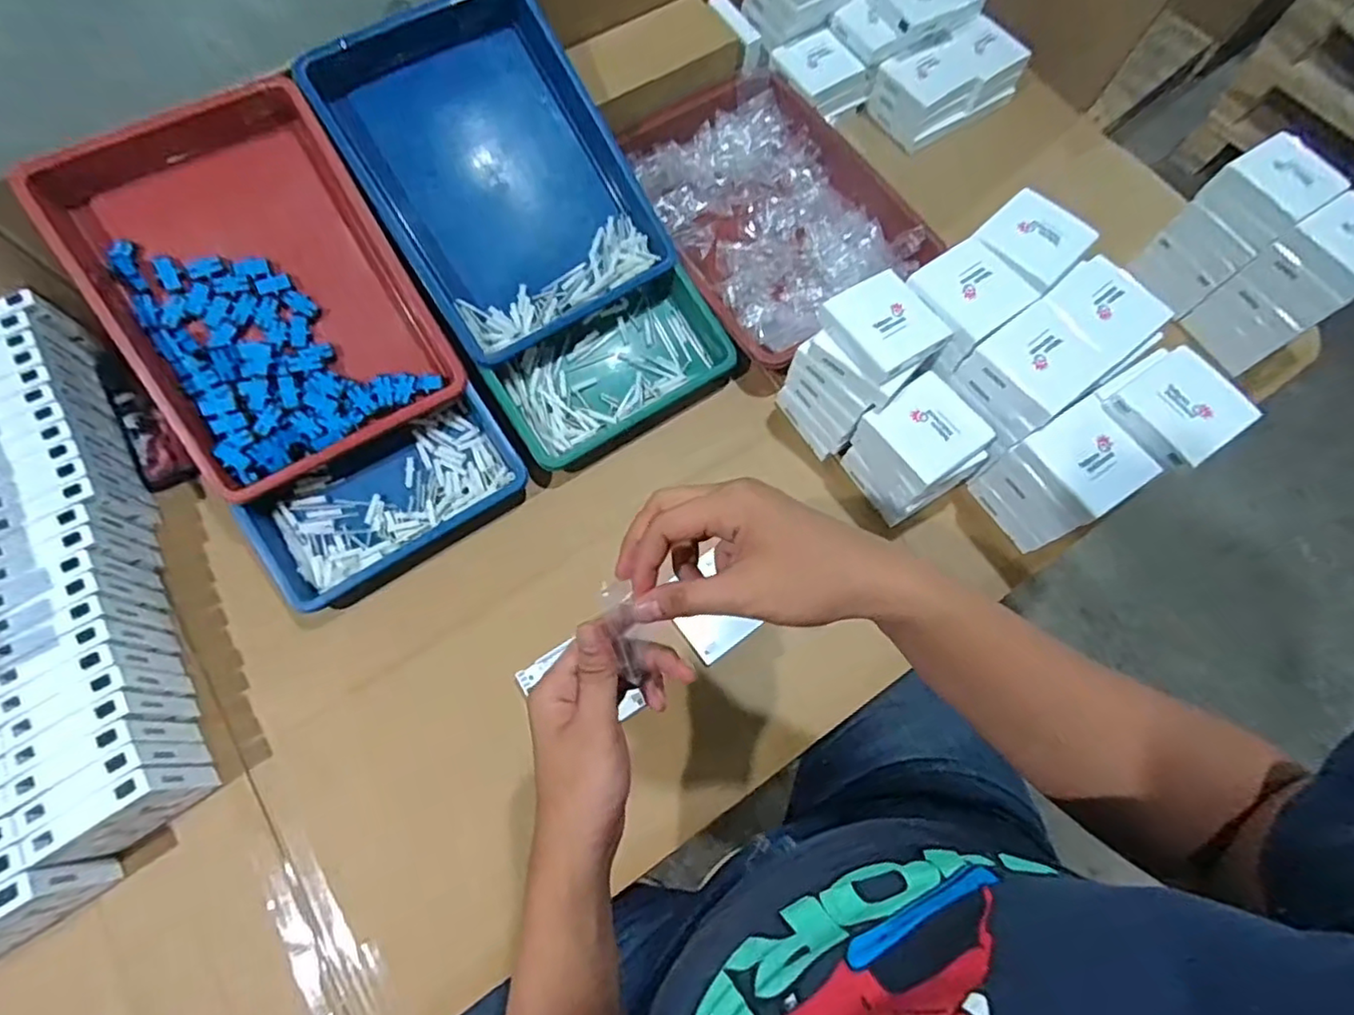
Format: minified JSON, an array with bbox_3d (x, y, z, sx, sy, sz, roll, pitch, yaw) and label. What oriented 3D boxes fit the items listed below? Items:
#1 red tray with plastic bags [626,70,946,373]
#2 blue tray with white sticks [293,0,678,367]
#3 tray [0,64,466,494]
[{"bbox_3d":[0.099,-0.343,0.739,0.274,0.052,0.340,-36,75,-14],"label":"red tray with plastic bags"},{"bbox_3d":[-0.176,-0.329,0.636,0.241,0.053,0.316,-34,101,-15],"label":"blue tray with white sticks"},{"bbox_3d":[-0.376,-0.195,0.583,0.237,0.056,0.317,-31,100,-15],"label":"tray"}]

